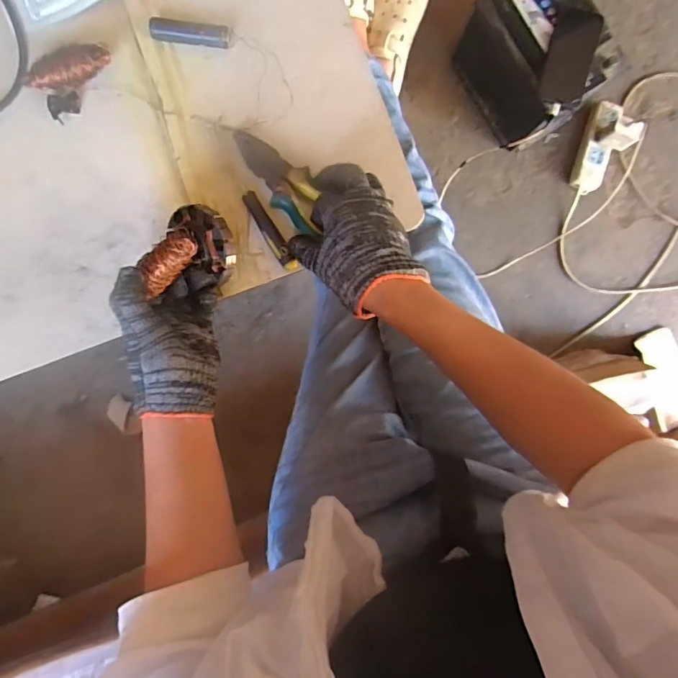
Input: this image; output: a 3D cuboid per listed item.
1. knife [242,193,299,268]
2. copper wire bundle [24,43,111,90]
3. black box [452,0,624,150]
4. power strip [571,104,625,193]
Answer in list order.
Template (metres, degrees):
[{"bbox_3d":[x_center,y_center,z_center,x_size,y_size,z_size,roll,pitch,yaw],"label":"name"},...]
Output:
[{"bbox_3d":[-0.068,-0.107,0.470,0.017,0.011,0.087,-31,91,-4],"label":"knife"},{"bbox_3d":[-0.258,-0.257,0.453,0.082,0.020,0.028,-19,90,-4],"label":"copper wire bundle"},{"bbox_3d":[0.342,-0.496,0.850,0.169,0.188,0.234,-34,91,-4],"label":"black box"},{"bbox_3d":[0.503,-0.376,0.934,0.052,0.054,0.182,16,88,-4],"label":"power strip"}]

